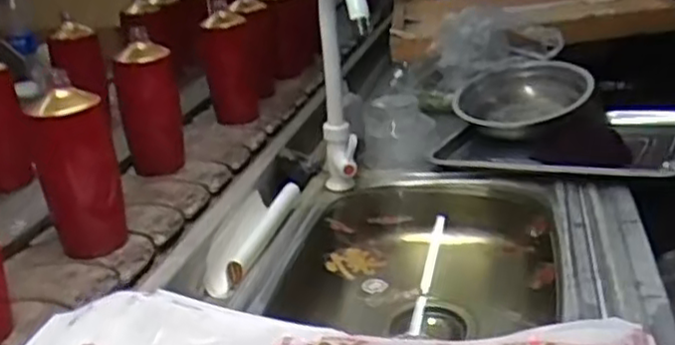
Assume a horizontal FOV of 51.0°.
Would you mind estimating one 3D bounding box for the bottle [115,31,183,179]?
[{"bbox_3d":[-0.262,-0.096,1.022,0.071,0.183,0.074,12,28,37],"label":"bottle"}]

